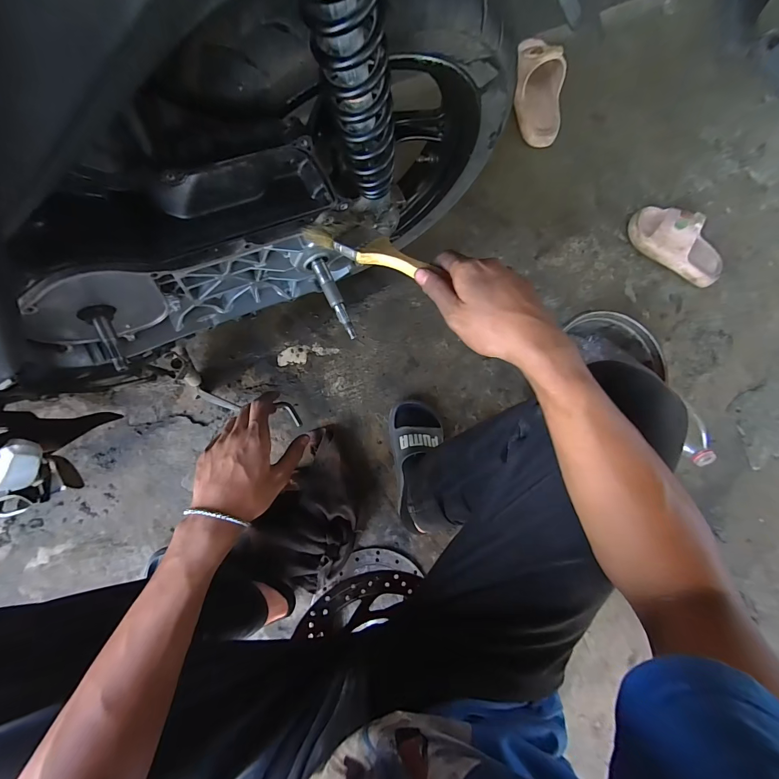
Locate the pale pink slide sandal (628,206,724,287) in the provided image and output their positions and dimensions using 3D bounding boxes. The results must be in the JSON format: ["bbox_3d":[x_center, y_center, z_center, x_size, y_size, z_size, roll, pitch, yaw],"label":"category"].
[{"bbox_3d":[0.680,-0.334,0.807,0.241,0.092,0.101,34,81,-2],"label":"pale pink slide sandal"}]

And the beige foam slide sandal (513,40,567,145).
[{"bbox_3d":[0.348,-0.696,0.806,0.110,0.090,0.216,-3,85,-7],"label":"beige foam slide sandal"}]

